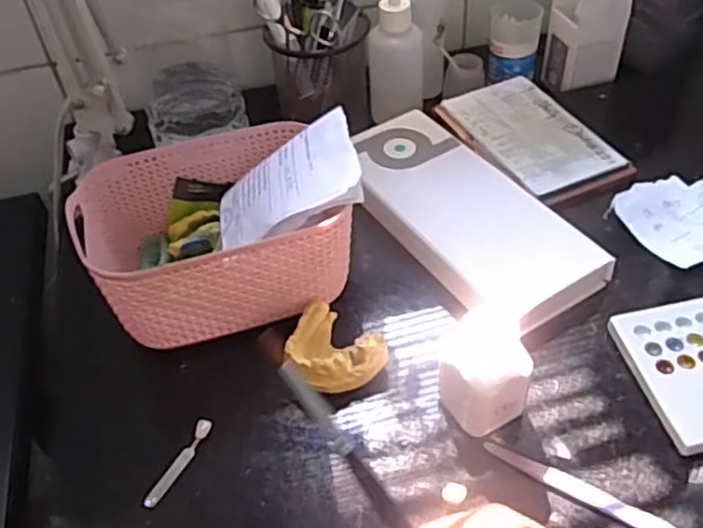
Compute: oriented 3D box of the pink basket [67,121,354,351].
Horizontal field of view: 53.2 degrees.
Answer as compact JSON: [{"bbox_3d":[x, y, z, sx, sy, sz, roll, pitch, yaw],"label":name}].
[{"bbox_3d":[-0.092,-0.020,0.476,0.153,0.076,0.128,-18,47,-12],"label":"pink basket"}]

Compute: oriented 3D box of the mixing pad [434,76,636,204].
[{"bbox_3d":[0.143,-0.102,0.571,0.088,0.010,0.152,-20,48,-14],"label":"mixing pad"}]

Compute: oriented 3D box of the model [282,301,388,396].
[{"bbox_3d":[-0.016,0.051,0.429,0.051,0.023,0.062,-34,53,-25],"label":"model"}]

